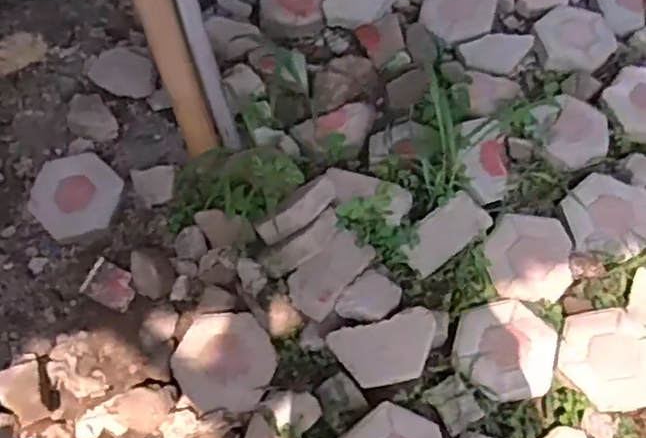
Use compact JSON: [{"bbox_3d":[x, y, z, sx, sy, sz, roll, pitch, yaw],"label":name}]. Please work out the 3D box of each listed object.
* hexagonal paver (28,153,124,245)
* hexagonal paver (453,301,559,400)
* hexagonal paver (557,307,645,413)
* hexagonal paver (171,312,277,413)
[{"bbox_3d":[-0.573,-0.050,1.559,0.197,0.046,0.206,32,89,-12],"label":"hexagonal paver"},{"bbox_3d":[0.372,0.265,1.384,0.198,0.030,0.194,12,62,11],"label":"hexagonal paver"},{"bbox_3d":[0.586,0.276,1.362,0.196,0.038,0.210,-26,61,-11],"label":"hexagonal paver"},{"bbox_3d":[-0.203,0.286,1.378,0.199,0.048,0.203,2,60,6],"label":"hexagonal paver"}]

